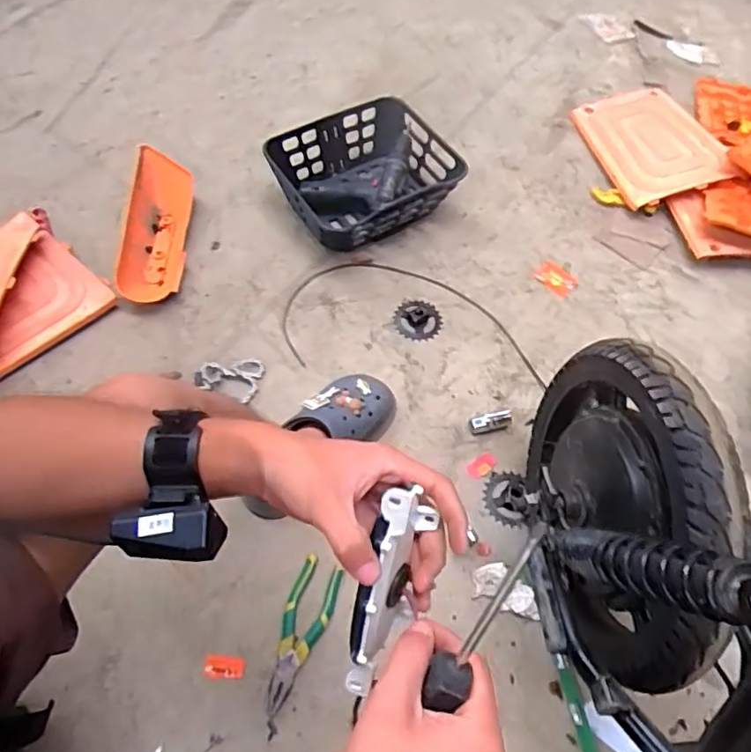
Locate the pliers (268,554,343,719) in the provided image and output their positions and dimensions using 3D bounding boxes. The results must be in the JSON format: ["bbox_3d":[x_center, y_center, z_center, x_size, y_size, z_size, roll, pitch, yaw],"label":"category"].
[{"bbox_3d":[-0.103,0.340,0.778,0.060,0.023,0.190,23,63,8],"label":"pliers"}]

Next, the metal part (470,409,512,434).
[{"bbox_3d":[0.189,0.076,0.966,0.070,0.032,0.030,-11,63,-9],"label":"metal part"}]

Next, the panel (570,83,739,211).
[{"bbox_3d":[0.607,-0.519,1.298,0.257,0.058,0.333,-13,64,-11],"label":"panel"}]

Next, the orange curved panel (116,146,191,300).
[{"bbox_3d":[-0.406,-0.274,1.081,0.120,0.063,0.322,1,62,-3],"label":"orange curved panel"}]

